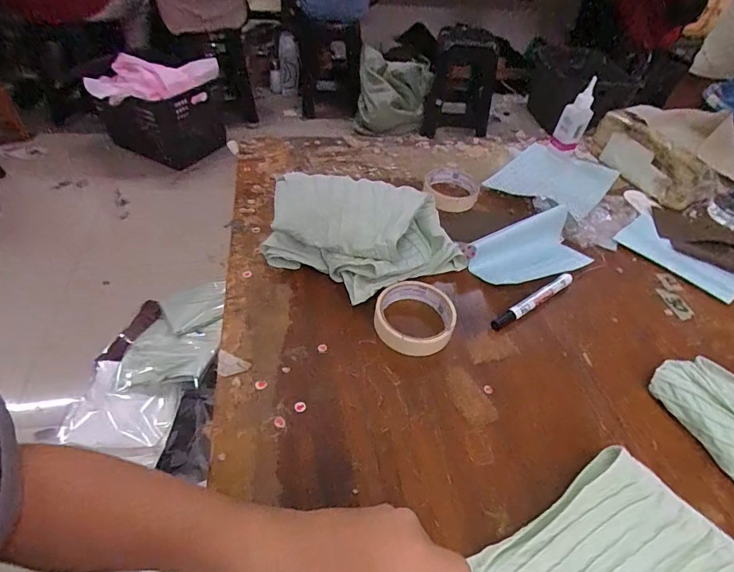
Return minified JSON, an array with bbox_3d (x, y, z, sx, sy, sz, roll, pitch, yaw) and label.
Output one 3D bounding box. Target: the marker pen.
[{"bbox_3d":[0.205,0.018,0.520,0.142,0.012,0.015,-25,54,-26],"label":"marker pen"}]

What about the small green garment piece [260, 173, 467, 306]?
[{"bbox_3d":[-0.001,-0.069,0.516,0.227,0.098,0.144,-21,52,-23],"label":"small green garment piece"}]

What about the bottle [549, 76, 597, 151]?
[{"bbox_3d":[0.368,-0.299,0.744,0.046,0.118,0.032,29,25,22],"label":"bottle"}]

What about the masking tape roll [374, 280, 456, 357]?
[{"bbox_3d":[0.055,0.034,0.477,0.086,0.029,0.092,3,47,-3],"label":"masking tape roll"}]

